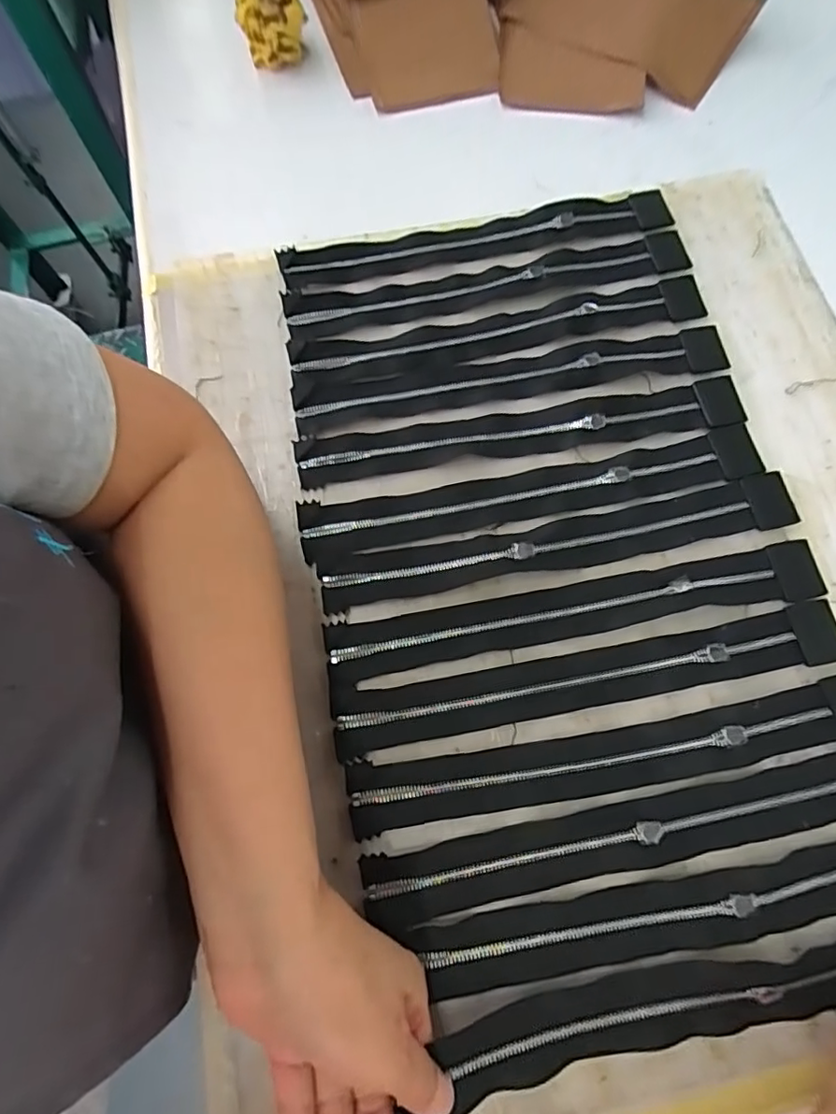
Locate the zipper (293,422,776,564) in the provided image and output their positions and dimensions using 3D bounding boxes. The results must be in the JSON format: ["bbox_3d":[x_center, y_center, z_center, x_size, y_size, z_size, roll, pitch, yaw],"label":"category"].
[{"bbox_3d":[0.072,-0.040,0.348,0.287,0.005,0.037,-11,72,-3],"label":"zipper"}]

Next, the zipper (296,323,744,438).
[{"bbox_3d":[0.064,-0.121,0.375,0.292,0.004,0.034,-10,71,-3],"label":"zipper"}]

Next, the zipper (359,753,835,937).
[{"bbox_3d":[0.118,0.142,0.285,0.290,0.005,0.034,-11,72,-3],"label":"zipper"}]

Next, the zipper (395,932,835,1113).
[{"bbox_3d":[0.137,0.208,0.257,0.270,0.021,0.032,-10,71,-4],"label":"zipper"}]

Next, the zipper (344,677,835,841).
[{"bbox_3d":[0.109,0.106,0.299,0.290,0.006,0.035,-9,71,-3],"label":"zipper"}]

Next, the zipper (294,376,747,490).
[{"bbox_3d":[0.068,-0.082,0.361,0.288,0.006,0.034,-9,71,-3],"label":"zipper"}]

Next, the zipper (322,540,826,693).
[{"bbox_3d":[0.093,0.033,0.323,0.290,0.004,0.036,-10,71,-3],"label":"zipper"}]

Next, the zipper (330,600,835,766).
[{"bbox_3d":[0.098,0.067,0.312,0.289,0.004,0.035,-11,72,-3],"label":"zipper"}]

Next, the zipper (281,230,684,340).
[{"bbox_3d":[0.052,-0.196,0.399,0.290,0.006,0.034,-12,72,-4],"label":"zipper"}]

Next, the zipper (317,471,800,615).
[{"bbox_3d":[0.087,-0.009,0.337,0.290,0.004,0.032,-11,72,-3],"label":"zipper"}]

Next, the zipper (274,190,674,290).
[{"bbox_3d":[0.044,-0.235,0.410,0.288,0.010,0.038,-11,72,-4],"label":"zipper"}]

